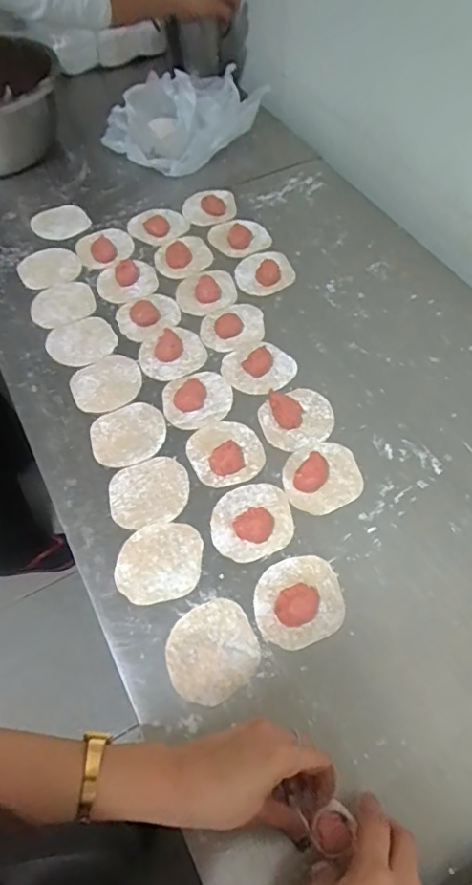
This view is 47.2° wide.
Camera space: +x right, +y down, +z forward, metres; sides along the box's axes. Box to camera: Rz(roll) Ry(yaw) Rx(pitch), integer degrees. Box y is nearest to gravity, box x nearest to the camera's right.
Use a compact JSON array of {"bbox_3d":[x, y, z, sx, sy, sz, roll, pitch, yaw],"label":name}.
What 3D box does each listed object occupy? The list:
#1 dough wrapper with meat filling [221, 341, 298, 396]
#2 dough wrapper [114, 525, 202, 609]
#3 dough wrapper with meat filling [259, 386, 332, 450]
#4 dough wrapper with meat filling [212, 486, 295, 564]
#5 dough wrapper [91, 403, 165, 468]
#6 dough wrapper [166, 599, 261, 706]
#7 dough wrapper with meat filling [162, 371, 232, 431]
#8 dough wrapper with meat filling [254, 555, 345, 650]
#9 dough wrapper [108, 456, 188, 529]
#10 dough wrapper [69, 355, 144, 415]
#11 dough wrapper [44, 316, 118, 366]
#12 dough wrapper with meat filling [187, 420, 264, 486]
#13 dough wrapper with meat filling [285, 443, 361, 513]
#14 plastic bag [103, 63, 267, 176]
[{"bbox_3d":[0.028,-0.096,0.667,0.082,0.015,0.080,-1,57,2],"label":"dough wrapper with meat filling"},{"bbox_3d":[-0.077,0.118,0.537,0.081,0.004,0.084,4,57,5],"label":"dough wrapper"},{"bbox_3d":[0.072,-0.032,0.621,0.086,0.023,0.075,-23,61,-13],"label":"dough wrapper with meat filling"},{"bbox_3d":[0.016,0.076,0.551,0.081,0.023,0.081,-6,59,-3],"label":"dough wrapper with meat filling"},{"bbox_3d":[-0.124,-0.010,0.625,0.085,0.004,0.076,-23,59,-12],"label":"dough wrapper"},{"bbox_3d":[-0.022,0.189,0.491,0.082,0.004,0.081,0,59,1],"label":"dough wrapper"},{"bbox_3d":[-0.046,-0.054,0.645,0.083,0.020,0.079,-1,57,2],"label":"dough wrapper with meat filling"},{"bbox_3d":[0.059,0.145,0.506,0.083,0.020,0.079,0,59,1],"label":"dough wrapper with meat filling"},{"bbox_3d":[-0.094,0.054,0.584,0.083,0.005,0.079,-10,57,-4],"label":"dough wrapper"},{"bbox_3d":[-0.160,-0.074,0.666,0.085,0.009,0.079,-1,57,2],"label":"dough wrapper"},{"bbox_3d":[-0.201,-0.132,0.707,0.087,0.006,0.081,-1,57,2],"label":"dough wrapper"},{"bbox_3d":[-0.011,0.006,0.599,0.079,0.020,0.082,-1,57,2],"label":"dough wrapper with meat filling"},{"bbox_3d":[0.093,0.034,0.581,0.084,0.015,0.078,0,59,1],"label":"dough wrapper with meat filling"},{"bbox_3d":[-0.082,-0.571,0.927,0.141,0.128,0.266,39,66,24],"label":"plastic bag"}]

